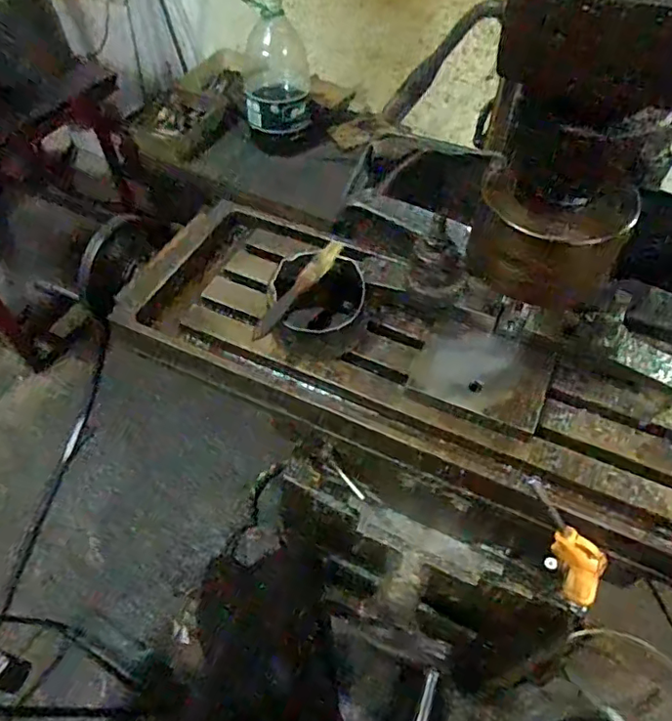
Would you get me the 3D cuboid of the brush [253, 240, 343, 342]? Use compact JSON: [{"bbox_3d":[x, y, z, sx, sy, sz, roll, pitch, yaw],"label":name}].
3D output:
[{"bbox_3d":[-0.038,-0.075,0.569,0.020,0.017,0.145,29,59,19],"label":"brush"}]

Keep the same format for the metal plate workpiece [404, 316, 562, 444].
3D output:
[{"bbox_3d":[0.147,0.013,0.553,0.127,0.013,0.104,19,62,15],"label":"metal plate workpiece"}]

